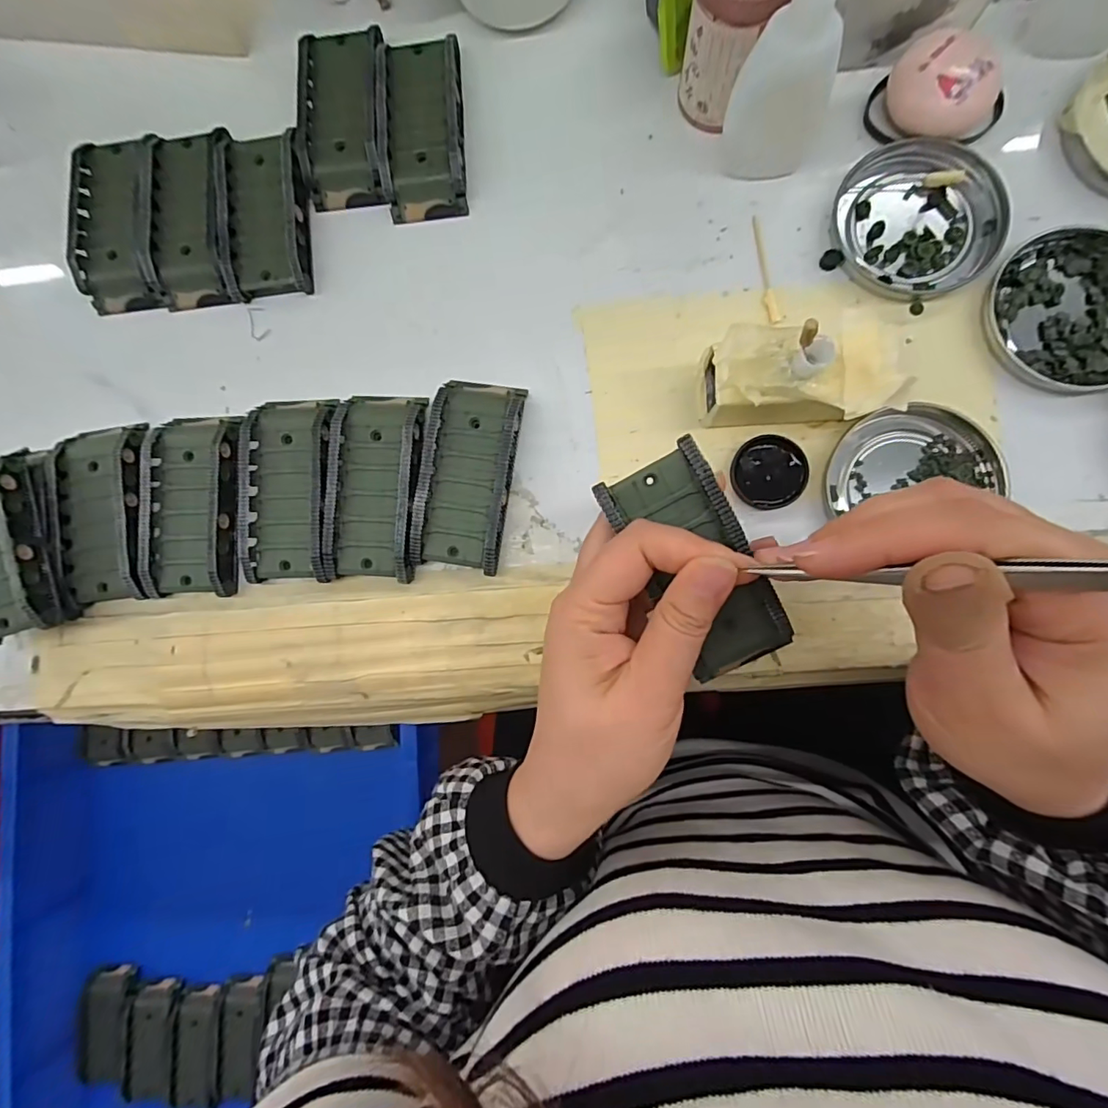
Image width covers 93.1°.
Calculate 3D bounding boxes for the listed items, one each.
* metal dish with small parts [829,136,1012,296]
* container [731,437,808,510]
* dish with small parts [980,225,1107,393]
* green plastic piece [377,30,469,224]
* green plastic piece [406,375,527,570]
[{"bbox_3d":[0.181,-0.168,0.262,0.078,0.008,0.073,0,86,4],"label":"metal dish with small parts"},{"bbox_3d":[0.106,-0.040,0.259,0.035,0.007,0.034,0,86,4],"label":"container"},{"bbox_3d":[0.249,-0.116,0.251,0.077,0.009,0.078,0,86,4],"label":"dish with small parts"},{"bbox_3d":[-0.072,-0.234,0.285,0.044,0.017,0.096,-3,86,4],"label":"green plastic piece"},{"bbox_3d":[-0.043,-0.042,0.266,0.045,0.018,0.095,9,87,5],"label":"green plastic piece"}]

